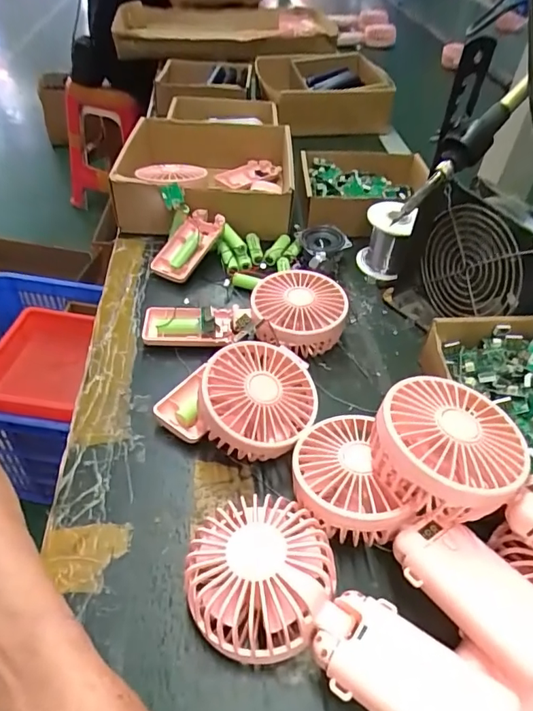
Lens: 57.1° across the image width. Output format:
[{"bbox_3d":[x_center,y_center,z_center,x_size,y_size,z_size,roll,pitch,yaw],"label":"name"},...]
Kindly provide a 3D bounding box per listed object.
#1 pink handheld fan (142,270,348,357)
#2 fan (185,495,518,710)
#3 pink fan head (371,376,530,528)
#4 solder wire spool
[{"bbox_3d":[-0.019,-0.033,0.457,0.181,0.049,0.084,-9,46,-12],"label":"pink handheld fan"},{"bbox_3d":[0.037,0.147,0.276,0.179,0.053,0.084,22,48,18],"label":"fan"},{"bbox_3d":[0.110,0.058,0.306,0.086,0.052,0.086,14,45,10],"label":"pink fan head"},{"bbox_3d":[0.132,-0.130,0.546,0.050,0.070,0.050,2,45,-2],"label":"solder wire spool"}]

